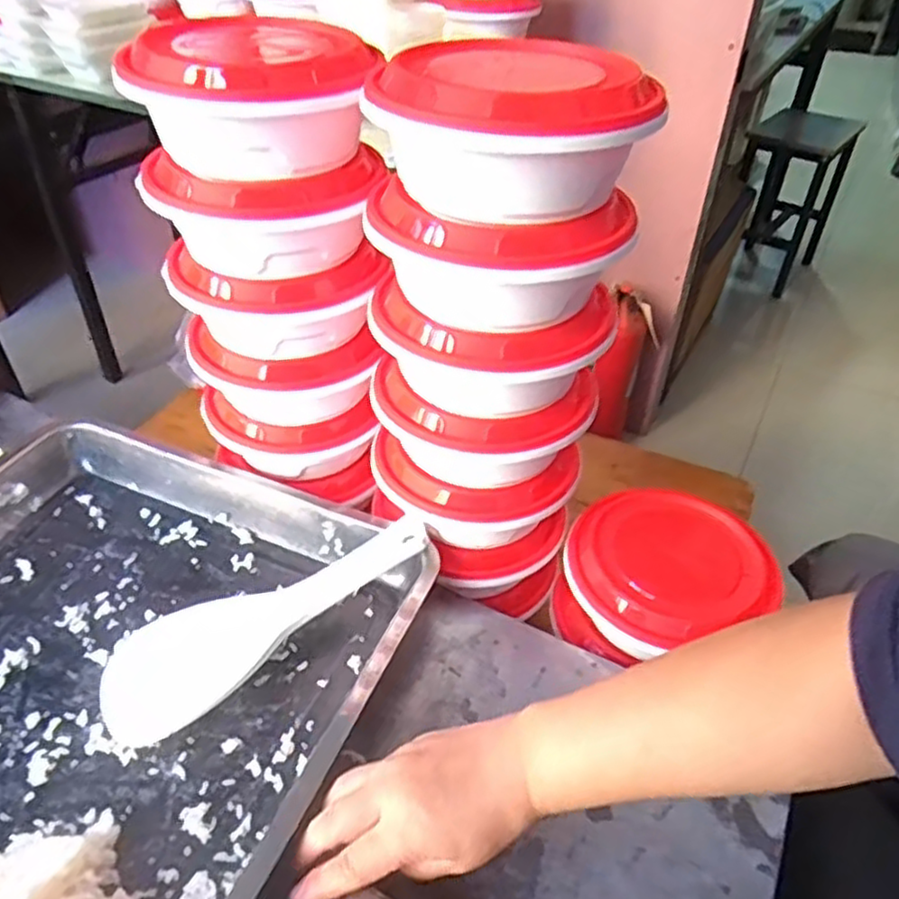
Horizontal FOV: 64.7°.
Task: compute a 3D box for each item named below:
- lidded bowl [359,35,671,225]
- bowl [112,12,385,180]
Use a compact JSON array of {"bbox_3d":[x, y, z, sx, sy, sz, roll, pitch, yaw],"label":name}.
[{"bbox_3d":[0.035,-0.181,0.403,0.149,0.067,0.132,16,43,16],"label":"lidded bowl"},{"bbox_3d":[-0.124,-0.234,0.460,0.152,0.074,0.127,4,41,2],"label":"bowl"}]

